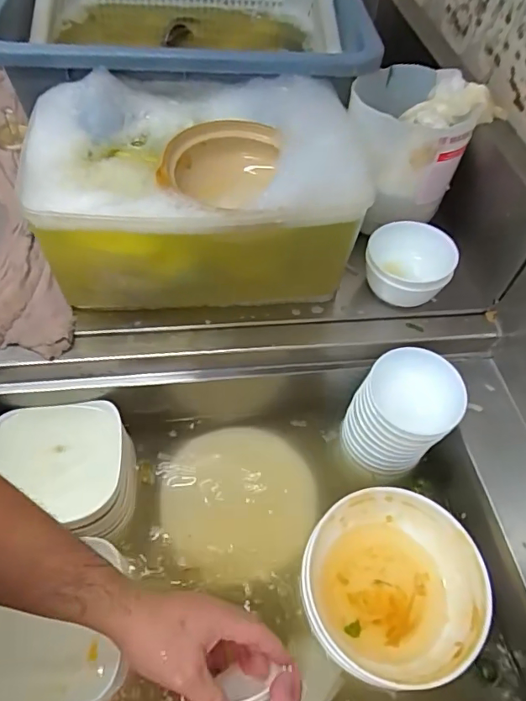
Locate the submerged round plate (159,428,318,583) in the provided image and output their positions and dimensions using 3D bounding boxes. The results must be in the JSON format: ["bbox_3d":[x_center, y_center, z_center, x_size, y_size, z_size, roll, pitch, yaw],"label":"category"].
[{"bbox_3d":[-0.027,0.175,0.589,0.176,0.021,0.188,2,54,-3],"label":"submerged round plate"}]

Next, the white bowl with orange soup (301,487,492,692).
[{"bbox_3d":[0.137,0.250,0.528,0.176,0.073,0.179,2,54,-3],"label":"white bowl with orange soup"}]

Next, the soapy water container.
[{"bbox_3d":[-0.078,-0.186,0.597,0.335,0.170,0.251,-2,54,-7],"label":"soapy water container"}]

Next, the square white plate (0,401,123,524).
[{"bbox_3d":[-0.239,0.128,0.563,0.144,0.012,0.127,-5,74,-9],"label":"square white plate"}]

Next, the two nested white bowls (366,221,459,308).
[{"bbox_3d":[0.180,-0.104,0.616,0.102,0.067,0.098,2,54,-3],"label":"two nested white bowls"}]

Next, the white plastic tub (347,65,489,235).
[{"bbox_3d":[0.182,-0.276,0.643,0.161,0.124,0.162,2,54,-3],"label":"white plastic tub"}]

